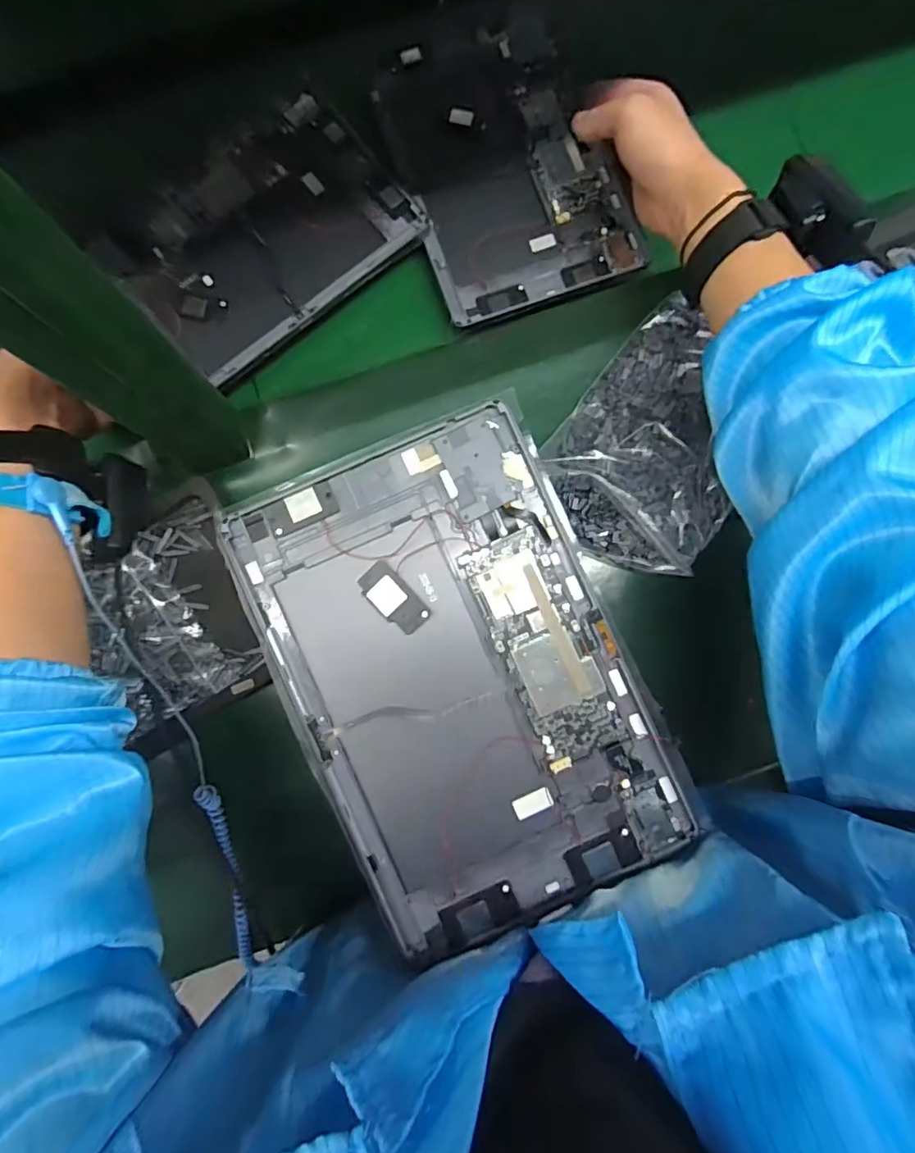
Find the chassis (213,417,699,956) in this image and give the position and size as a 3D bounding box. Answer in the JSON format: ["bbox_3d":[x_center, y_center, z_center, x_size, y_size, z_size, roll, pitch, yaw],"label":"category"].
[{"bbox_3d":[0.001,0.052,0.287,0.165,0.008,0.252,-25,89,-1],"label":"chassis"}]

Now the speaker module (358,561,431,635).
[{"bbox_3d":[-0.034,0.012,0.288,0.020,0.007,0.039,-44,85,-6],"label":"speaker module"}]

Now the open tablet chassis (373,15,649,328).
[{"bbox_3d":[0.037,-0.340,0.446,0.165,0.009,0.247,-19,83,-3],"label":"open tablet chassis"}]

